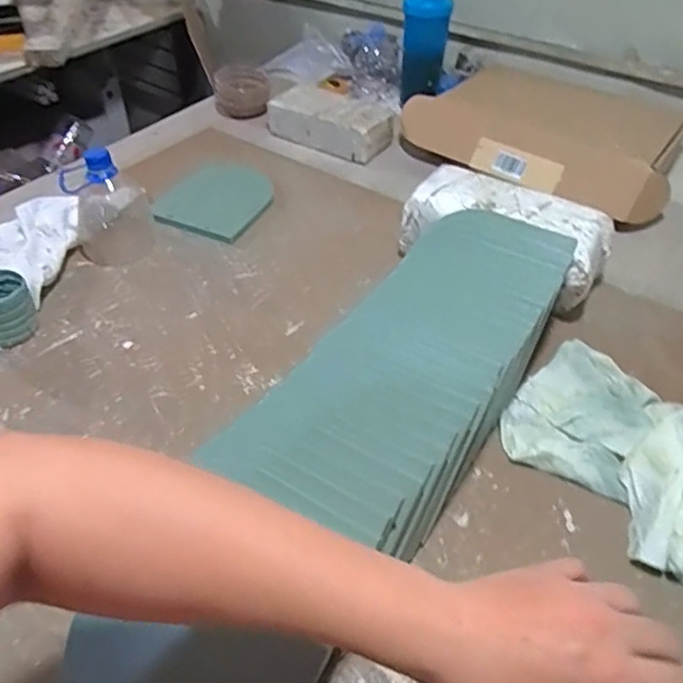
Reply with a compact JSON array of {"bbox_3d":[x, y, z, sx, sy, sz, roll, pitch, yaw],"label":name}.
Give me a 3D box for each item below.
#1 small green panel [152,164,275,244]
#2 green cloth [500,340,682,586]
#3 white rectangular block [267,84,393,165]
[{"bbox_3d":[-0.178,-0.214,0.903,0.137,0.007,0.183,20,47,4],"label":"small green panel"},{"bbox_3d":[0.280,0.106,0.584,0.163,0.051,0.257,-29,54,-29],"label":"green cloth"},{"bbox_3d":[-0.019,-0.385,1.063,0.210,0.064,0.110,24,49,19],"label":"white rectangular block"}]

